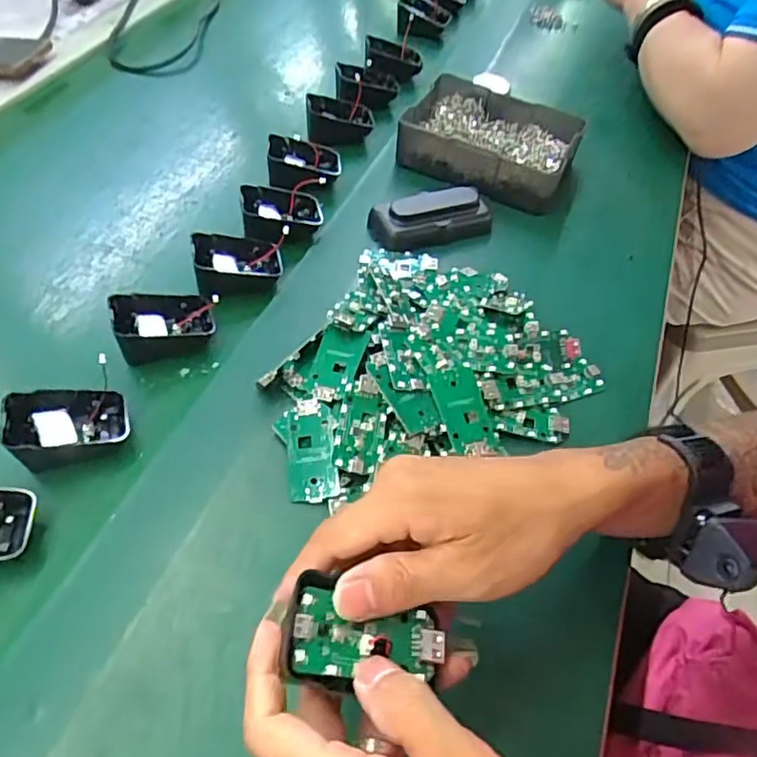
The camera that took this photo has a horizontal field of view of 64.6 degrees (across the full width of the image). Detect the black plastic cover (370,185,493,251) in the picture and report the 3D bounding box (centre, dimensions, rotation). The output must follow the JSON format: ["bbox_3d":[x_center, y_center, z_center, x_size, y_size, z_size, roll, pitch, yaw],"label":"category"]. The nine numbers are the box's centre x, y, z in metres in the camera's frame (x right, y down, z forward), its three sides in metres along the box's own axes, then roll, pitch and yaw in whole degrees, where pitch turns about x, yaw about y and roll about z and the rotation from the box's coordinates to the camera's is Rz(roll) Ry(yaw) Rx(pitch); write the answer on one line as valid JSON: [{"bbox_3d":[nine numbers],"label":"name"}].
[{"bbox_3d":[0.048,-0.138,0.522,0.109,0.040,0.041,-13,54,-13],"label":"black plastic cover"}]

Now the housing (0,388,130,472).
[{"bbox_3d":[-0.196,0.030,0.378,0.067,0.036,0.047,-16,55,-15],"label":"housing"}]

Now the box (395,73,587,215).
[{"bbox_3d":[0.113,-0.238,0.592,0.162,0.046,0.135,23,54,14],"label":"box"}]

